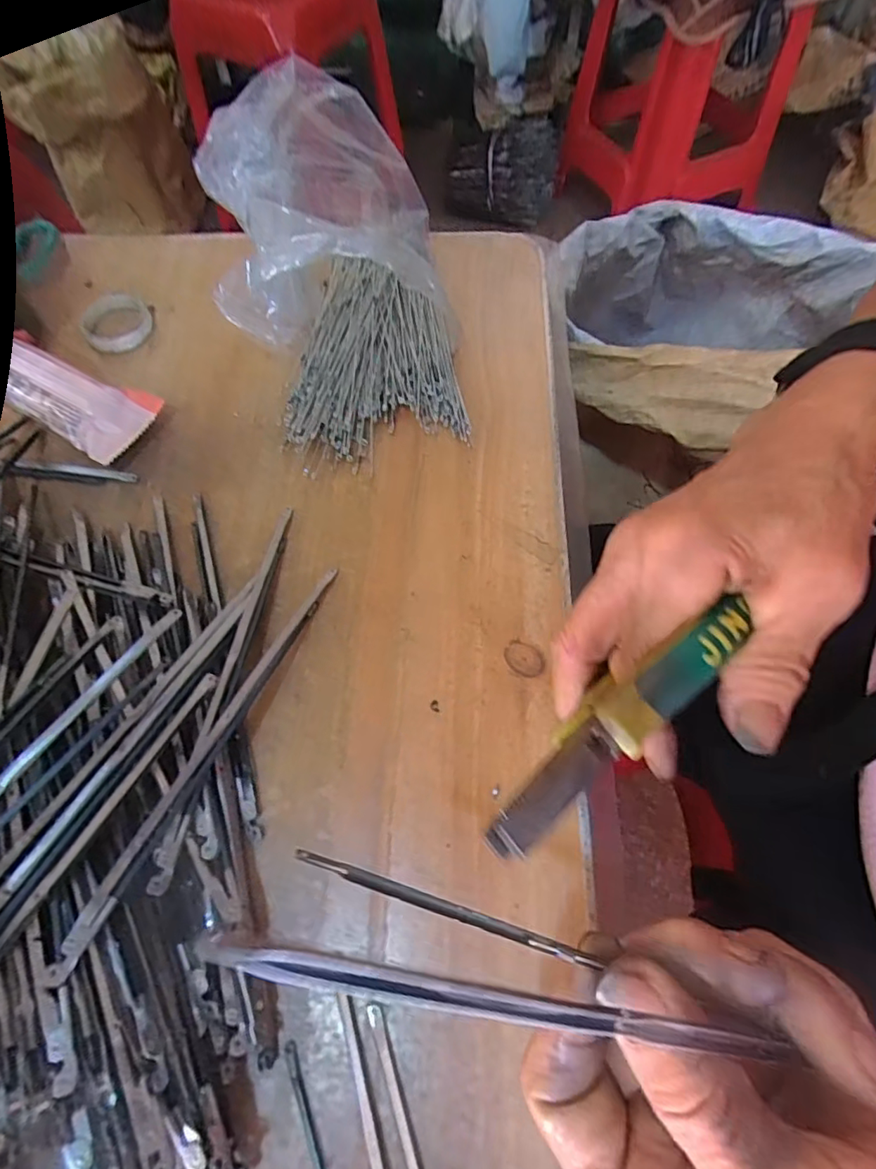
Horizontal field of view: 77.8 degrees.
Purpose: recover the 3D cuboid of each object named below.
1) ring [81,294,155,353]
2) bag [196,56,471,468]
[{"bbox_3d":[-0.221,-0.180,0.374,0.044,0.010,0.051,-23,65,-10],"label":"ring"},{"bbox_3d":[-0.062,-0.194,0.329,0.139,0.097,0.220,-11,64,-4],"label":"bag"}]

